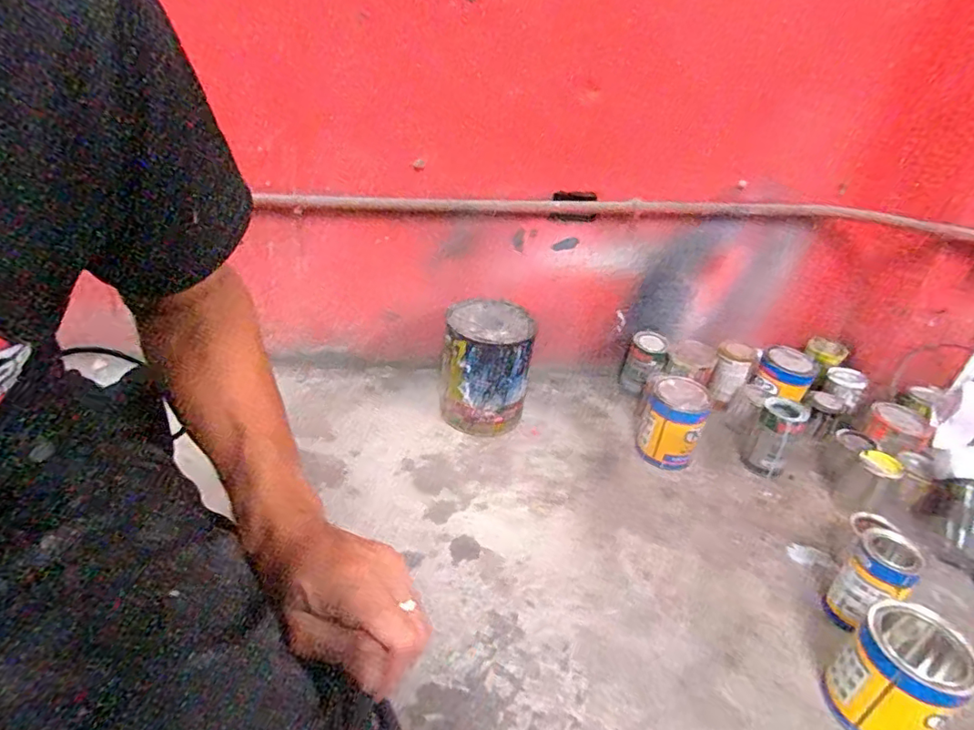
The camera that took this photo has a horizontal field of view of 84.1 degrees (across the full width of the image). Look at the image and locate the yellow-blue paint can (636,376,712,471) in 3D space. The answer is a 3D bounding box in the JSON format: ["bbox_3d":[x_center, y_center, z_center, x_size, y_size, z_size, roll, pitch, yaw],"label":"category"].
[{"bbox_3d":[0.342,0.110,0.999,0.109,0.140,0.095,18,34,20],"label":"yellow-blue paint can"}]

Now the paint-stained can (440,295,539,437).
[{"bbox_3d":[-0.003,0.011,1.035,0.164,0.220,0.150,10,31,5],"label":"paint-stained can"}]

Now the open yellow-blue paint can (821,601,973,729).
[{"bbox_3d":[0.462,0.353,0.610,0.107,0.124,0.104,-16,37,-31],"label":"open yellow-blue paint can"}]

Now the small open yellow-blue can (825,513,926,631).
[{"bbox_3d":[0.518,0.292,0.734,0.077,0.127,0.102,21,35,23],"label":"small open yellow-blue can"}]

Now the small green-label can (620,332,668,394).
[{"bbox_3d":[0.335,-0.007,1.156,0.084,0.116,0.083,17,32,15],"label":"small green-label can"}]

